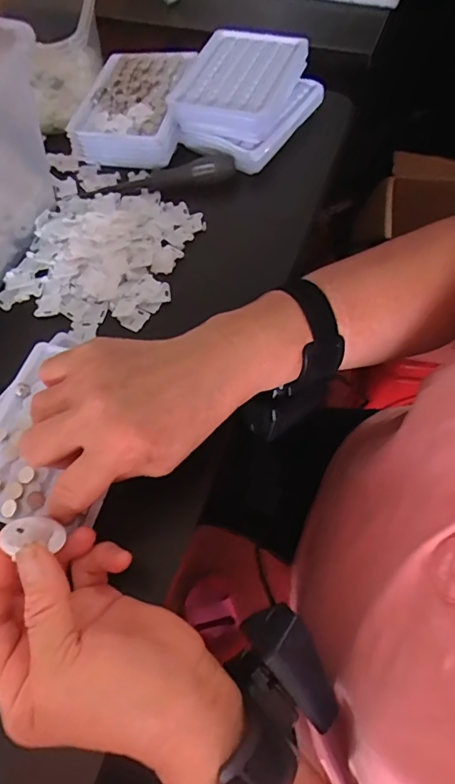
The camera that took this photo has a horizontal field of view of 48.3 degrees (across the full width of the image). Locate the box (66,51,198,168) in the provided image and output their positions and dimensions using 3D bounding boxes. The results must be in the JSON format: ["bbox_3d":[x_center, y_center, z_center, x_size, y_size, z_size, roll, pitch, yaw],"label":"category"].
[{"bbox_3d":[-0.091,-0.283,0.504,0.101,0.042,0.130,9,62,7],"label":"box"}]

